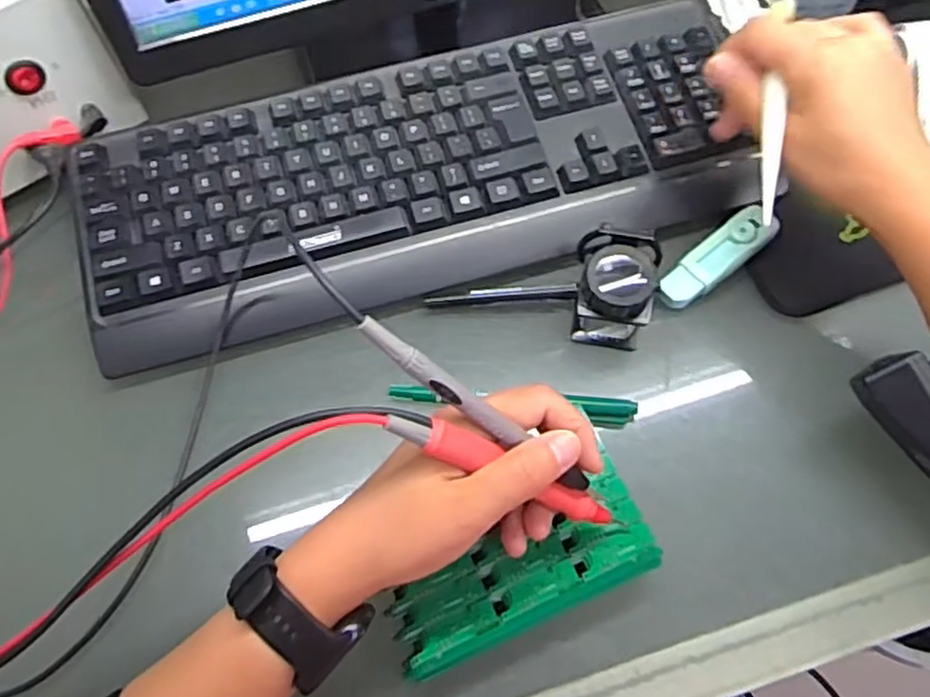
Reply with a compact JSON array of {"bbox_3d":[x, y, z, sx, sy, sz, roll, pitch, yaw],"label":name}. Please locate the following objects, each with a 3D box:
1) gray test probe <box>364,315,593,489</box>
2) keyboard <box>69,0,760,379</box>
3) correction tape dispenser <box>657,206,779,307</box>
[{"bbox_3d":[0.007,0.027,0.295,0.129,0.007,0.009,38,64,-26],"label":"gray test probe"},{"bbox_3d":[-0.030,-0.112,0.447,0.412,0.032,0.149,-17,65,-6],"label":"keyboard"},{"bbox_3d":[0.154,-0.056,0.430,0.084,0.016,0.025,-37,69,-15],"label":"correction tape dispenser"}]

